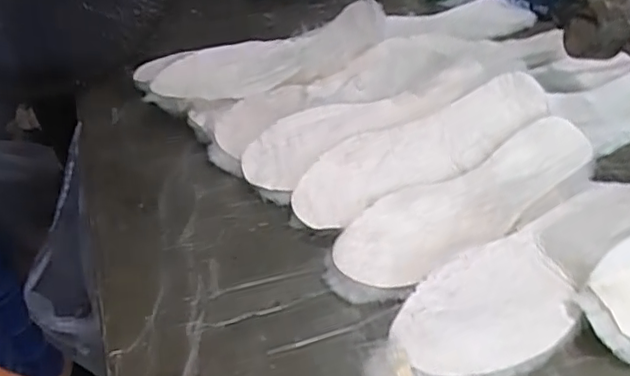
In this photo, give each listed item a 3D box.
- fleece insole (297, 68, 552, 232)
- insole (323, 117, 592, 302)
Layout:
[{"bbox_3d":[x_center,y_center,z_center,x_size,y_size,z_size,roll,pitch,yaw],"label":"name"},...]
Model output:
[{"bbox_3d":[0.098,-0.039,0.554,0.265,0.019,0.077,-26,57,-15],"label":"fleece insole"},{"bbox_3d":[0.130,0.014,0.507,0.270,0.017,0.084,-24,46,-22],"label":"insole"}]

